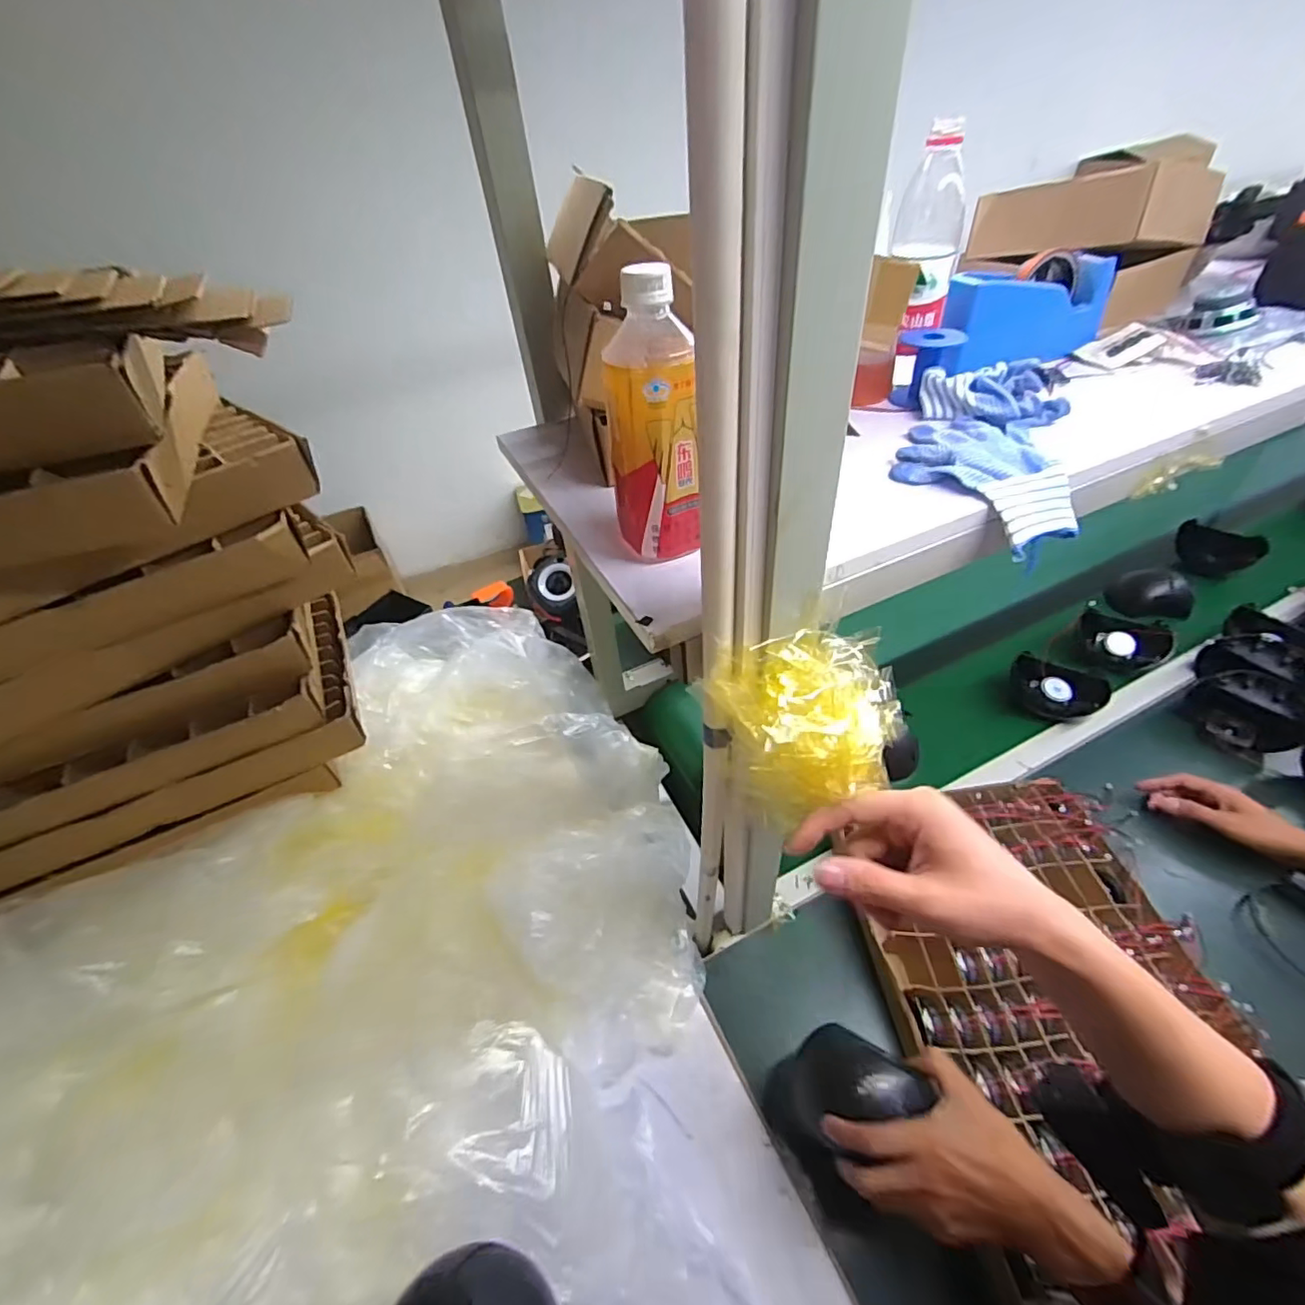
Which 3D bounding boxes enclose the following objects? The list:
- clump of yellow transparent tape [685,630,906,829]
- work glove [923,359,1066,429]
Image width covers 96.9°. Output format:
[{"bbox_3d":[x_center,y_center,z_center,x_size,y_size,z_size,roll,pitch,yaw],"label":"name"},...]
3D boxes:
[{"bbox_3d":[0.095,0.044,0.361,0.107,0.081,0.107,-3,45,3],"label":"clump of yellow transparent tape"},{"bbox_3d":[0.328,-0.251,0.557,0.129,0.040,0.061,14,48,20],"label":"work glove"}]

